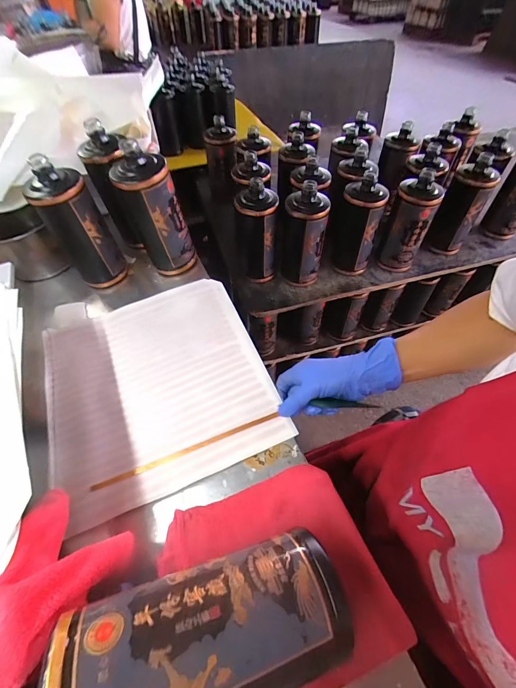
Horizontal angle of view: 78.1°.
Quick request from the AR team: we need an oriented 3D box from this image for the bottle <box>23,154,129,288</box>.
[{"bbox_3d":[-0.279,-0.182,0.499,0.086,0.181,0.065,-34,60,-23],"label":"bottle"}]

